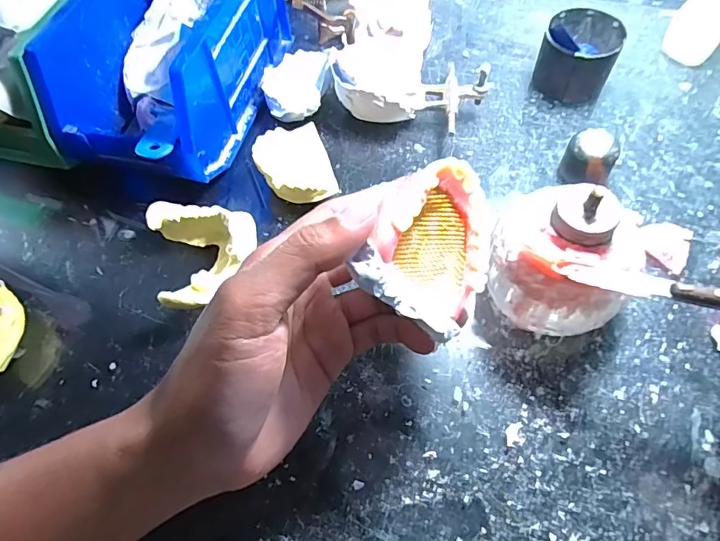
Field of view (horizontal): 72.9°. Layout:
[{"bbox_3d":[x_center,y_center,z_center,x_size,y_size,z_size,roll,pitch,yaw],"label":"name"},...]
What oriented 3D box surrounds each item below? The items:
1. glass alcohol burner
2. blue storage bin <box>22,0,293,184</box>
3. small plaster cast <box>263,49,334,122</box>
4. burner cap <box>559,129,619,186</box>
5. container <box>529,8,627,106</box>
[{"bbox_3d":[0.102,-0.007,0.248,0.066,0.074,0.062,-1,61,3],"label":"glass alcohol burner"},{"bbox_3d":[-0.122,-0.142,0.326,0.093,0.086,0.169,12,63,10],"label":"blue storage bin"},{"bbox_3d":[-0.045,-0.130,0.349,0.044,0.022,0.059,17,64,12],"label":"small plaster cast"},{"bbox_3d":[0.144,-0.069,0.305,0.030,0.031,0.024,26,66,16],"label":"burner cap"},{"bbox_3d":[0.153,-0.151,0.343,0.050,0.044,0.059,25,66,16],"label":"container"}]

